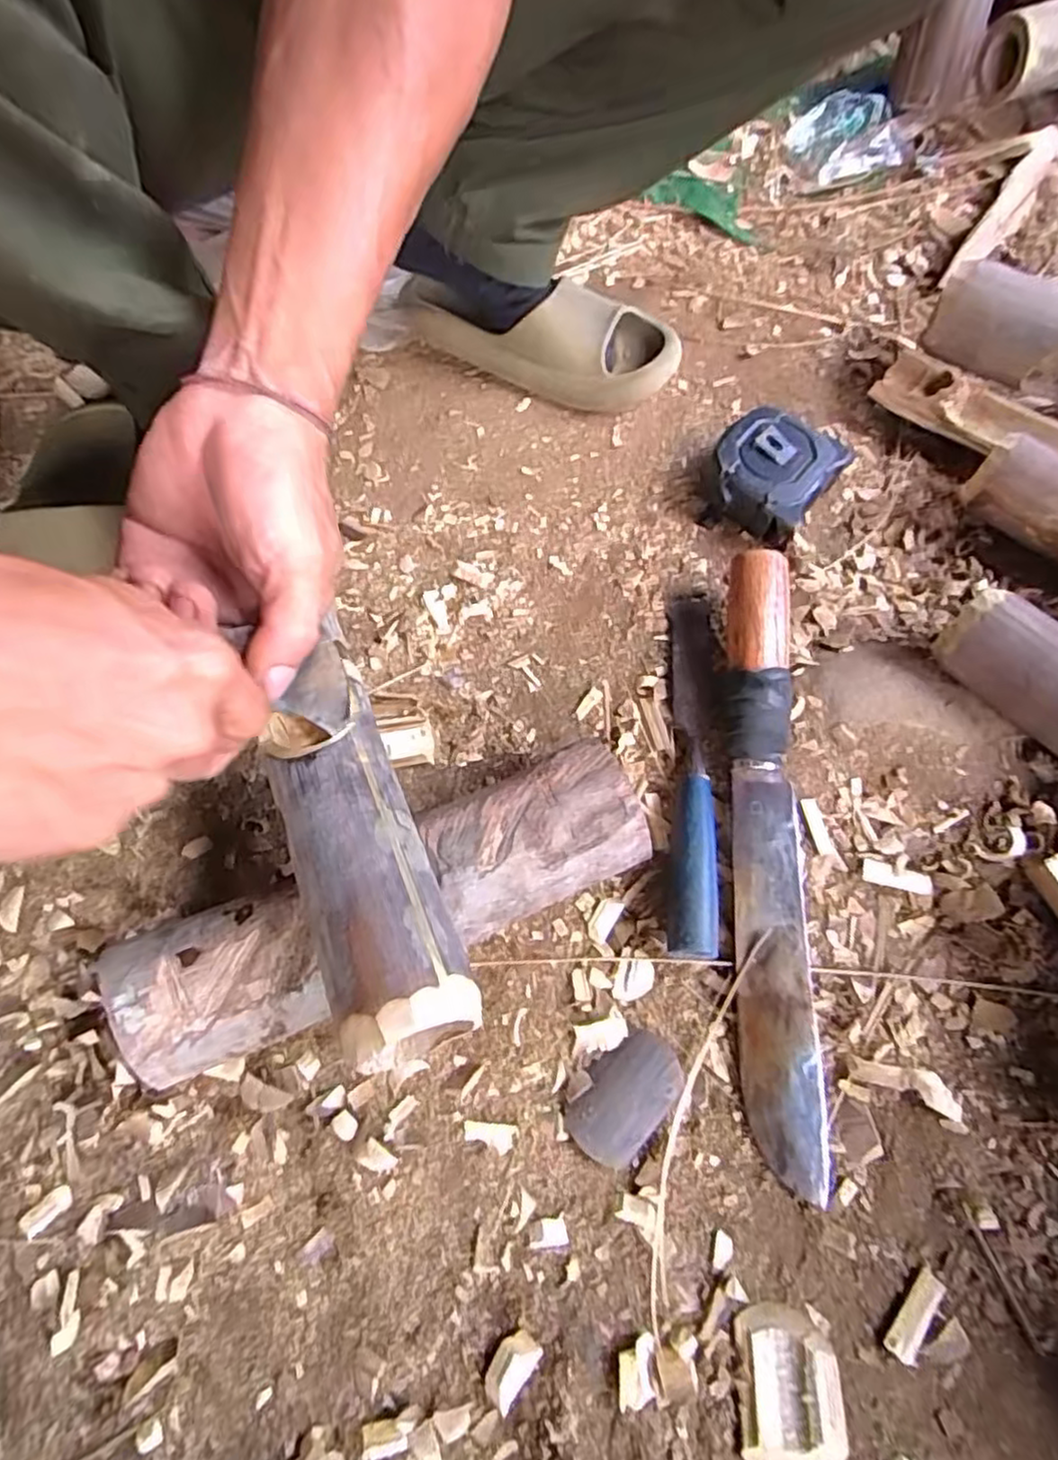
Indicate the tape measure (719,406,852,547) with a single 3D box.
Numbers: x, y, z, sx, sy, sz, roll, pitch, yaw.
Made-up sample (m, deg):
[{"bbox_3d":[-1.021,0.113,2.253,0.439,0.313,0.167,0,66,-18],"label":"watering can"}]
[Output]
[{"bbox_3d":[0.167,-0.178,0.488,0.079,0.047,0.083,33,71,16],"label":"tape measure"}]

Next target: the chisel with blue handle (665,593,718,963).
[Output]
[{"bbox_3d":[0.096,0.014,0.415,0.026,0.023,0.233,4,65,4],"label":"chisel with blue handle"}]

